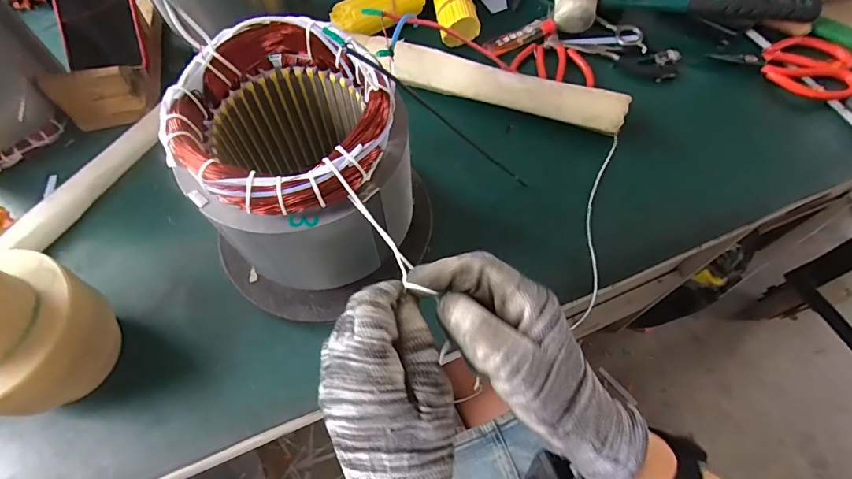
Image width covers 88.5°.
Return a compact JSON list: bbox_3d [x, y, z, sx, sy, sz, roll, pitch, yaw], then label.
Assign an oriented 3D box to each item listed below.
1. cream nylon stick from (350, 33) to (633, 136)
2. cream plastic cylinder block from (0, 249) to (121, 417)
[{"bbox_3d":[0.073,-0.168,0.474,0.278,0.038,0.046,18,64,11],"label":"cream nylon stick"},{"bbox_3d":[-0.288,0.071,0.315,0.088,0.129,0.109,7,63,5],"label":"cream plastic cylinder block"}]

